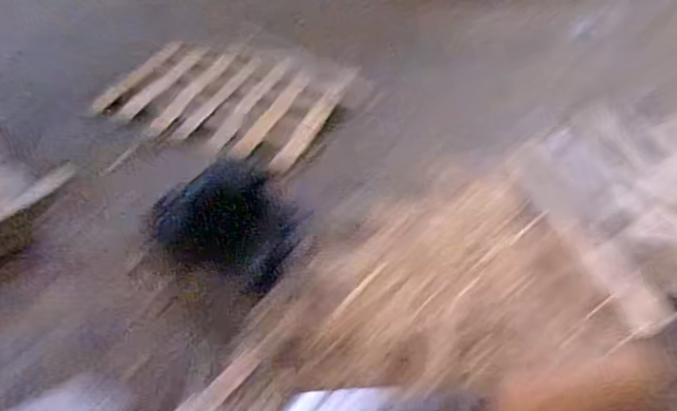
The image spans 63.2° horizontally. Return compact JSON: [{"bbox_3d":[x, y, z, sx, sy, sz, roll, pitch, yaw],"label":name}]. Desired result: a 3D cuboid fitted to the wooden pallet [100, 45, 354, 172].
[{"bbox_3d":[-0.179,-0.179,0.892,0.365,0.032,0.253,20,47,14],"label":"wooden pallet"}]

